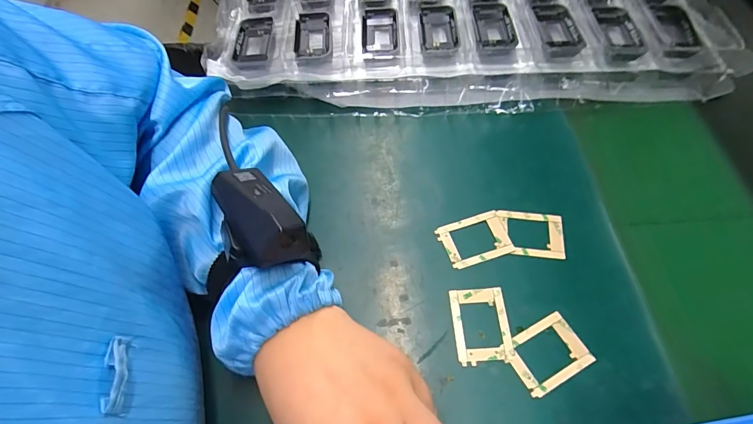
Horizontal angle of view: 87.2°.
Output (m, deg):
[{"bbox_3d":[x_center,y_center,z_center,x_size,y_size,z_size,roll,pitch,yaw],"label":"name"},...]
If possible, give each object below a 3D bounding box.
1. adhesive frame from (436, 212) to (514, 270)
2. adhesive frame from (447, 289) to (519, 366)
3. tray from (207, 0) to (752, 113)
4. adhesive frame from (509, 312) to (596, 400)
[{"bbox_3d":[0.081,0.022,0.325,0.054,0.004,0.040,-15,61,-8],"label":"adhesive frame"},{"bbox_3d":[0.077,0.083,0.292,0.040,0.005,0.053,-3,60,-1],"label":"adhesive frame"},{"bbox_3d":[0.096,-0.254,0.460,0.553,0.044,0.308,-2,60,0],"label":"tray"},{"bbox_3d":[0.121,0.099,0.278,0.053,0.004,0.040,-26,63,-14],"label":"adhesive frame"}]

